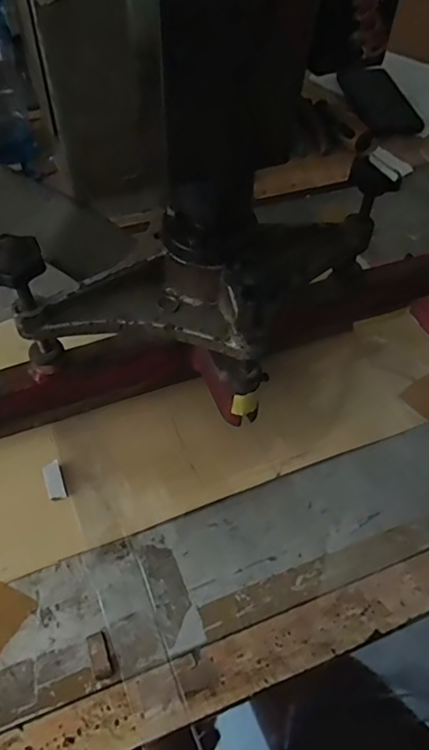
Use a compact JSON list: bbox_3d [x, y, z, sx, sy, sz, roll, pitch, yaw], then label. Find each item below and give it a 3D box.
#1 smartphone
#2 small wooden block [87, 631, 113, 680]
[{"bbox_3d":[0.231,-0.390,0.730,0.075,0.016,0.153,-7,54,-7],"label":"smartphone"},{"bbox_3d":[-0.069,0.169,0.312,0.011,0.007,0.025,-18,56,-14],"label":"small wooden block"}]

